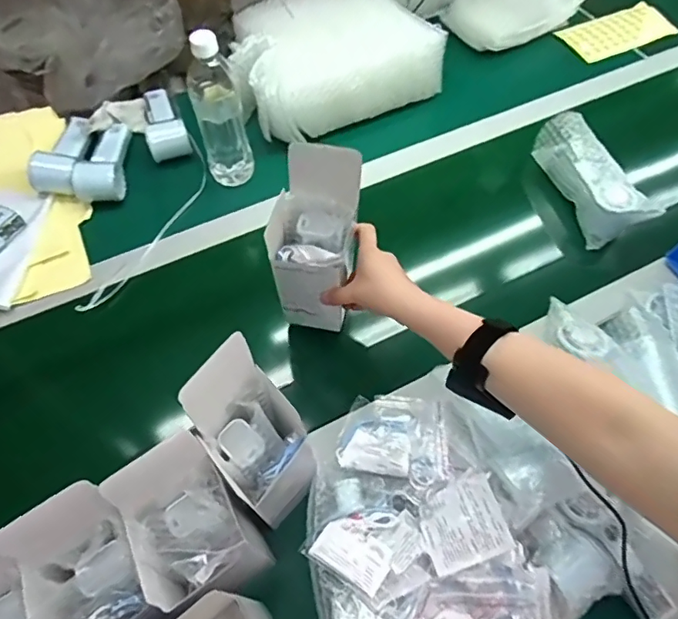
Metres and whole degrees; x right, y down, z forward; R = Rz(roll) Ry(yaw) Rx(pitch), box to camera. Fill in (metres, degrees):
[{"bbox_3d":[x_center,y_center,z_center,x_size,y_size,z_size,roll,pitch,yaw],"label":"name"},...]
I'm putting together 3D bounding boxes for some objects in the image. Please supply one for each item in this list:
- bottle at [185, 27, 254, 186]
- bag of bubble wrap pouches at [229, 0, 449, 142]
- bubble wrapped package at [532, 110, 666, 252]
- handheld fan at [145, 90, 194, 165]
[{"bbox_3d":[-0.163,-0.271,0.719,0.067,0.219,0.054,-10,61,-7],"label":"bottle"},{"bbox_3d":[-0.010,-0.407,0.841,0.304,0.120,0.200,-22,63,-13],"label":"bag of bubble wrap pouches"},{"bbox_3d":[0.365,-0.193,0.762,0.065,0.074,0.203,-13,61,-8],"label":"bubble wrapped package"},{"bbox_3d":[-0.282,-0.298,0.822,0.062,0.034,0.154,-22,63,-13],"label":"handheld fan"}]

